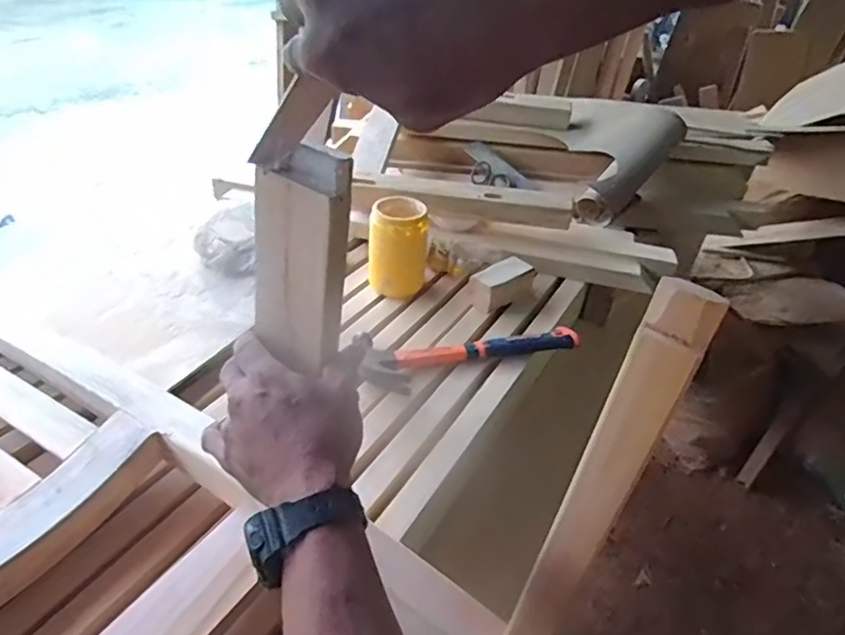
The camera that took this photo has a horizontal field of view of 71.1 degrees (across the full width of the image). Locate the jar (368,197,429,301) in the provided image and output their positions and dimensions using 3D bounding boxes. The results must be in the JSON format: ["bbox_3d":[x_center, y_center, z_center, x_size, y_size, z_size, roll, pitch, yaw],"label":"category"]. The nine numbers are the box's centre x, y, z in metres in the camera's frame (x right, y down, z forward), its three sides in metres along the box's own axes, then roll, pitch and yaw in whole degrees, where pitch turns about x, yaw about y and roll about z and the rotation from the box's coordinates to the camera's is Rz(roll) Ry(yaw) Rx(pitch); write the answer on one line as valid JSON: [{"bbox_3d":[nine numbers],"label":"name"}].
[{"bbox_3d":[-0.040,-0.116,0.984,0.095,0.138,0.085,0,35,-5],"label":"jar"}]

